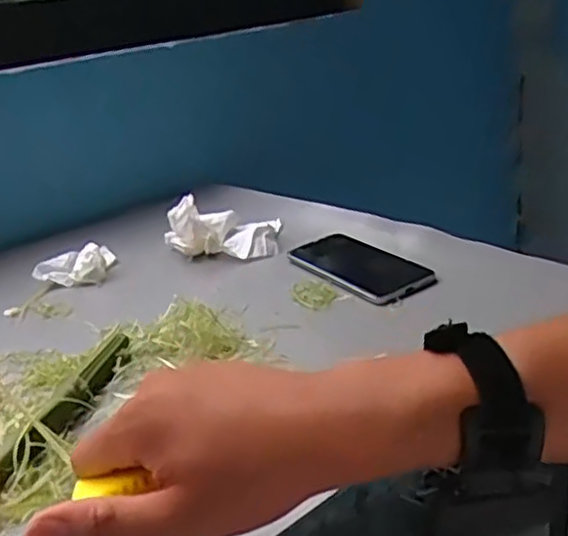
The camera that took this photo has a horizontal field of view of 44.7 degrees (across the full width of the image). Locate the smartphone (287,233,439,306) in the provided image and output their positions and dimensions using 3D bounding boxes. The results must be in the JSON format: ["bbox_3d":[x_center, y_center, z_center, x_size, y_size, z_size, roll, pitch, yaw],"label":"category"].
[{"bbox_3d":[0.071,-0.006,0.698,0.085,0.006,0.169,-18,26,-27],"label":"smartphone"}]

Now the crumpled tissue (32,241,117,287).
[{"bbox_3d":[-0.235,-0.006,0.769,0.084,0.031,0.059,-9,23,-8],"label":"crumpled tissue"}]

